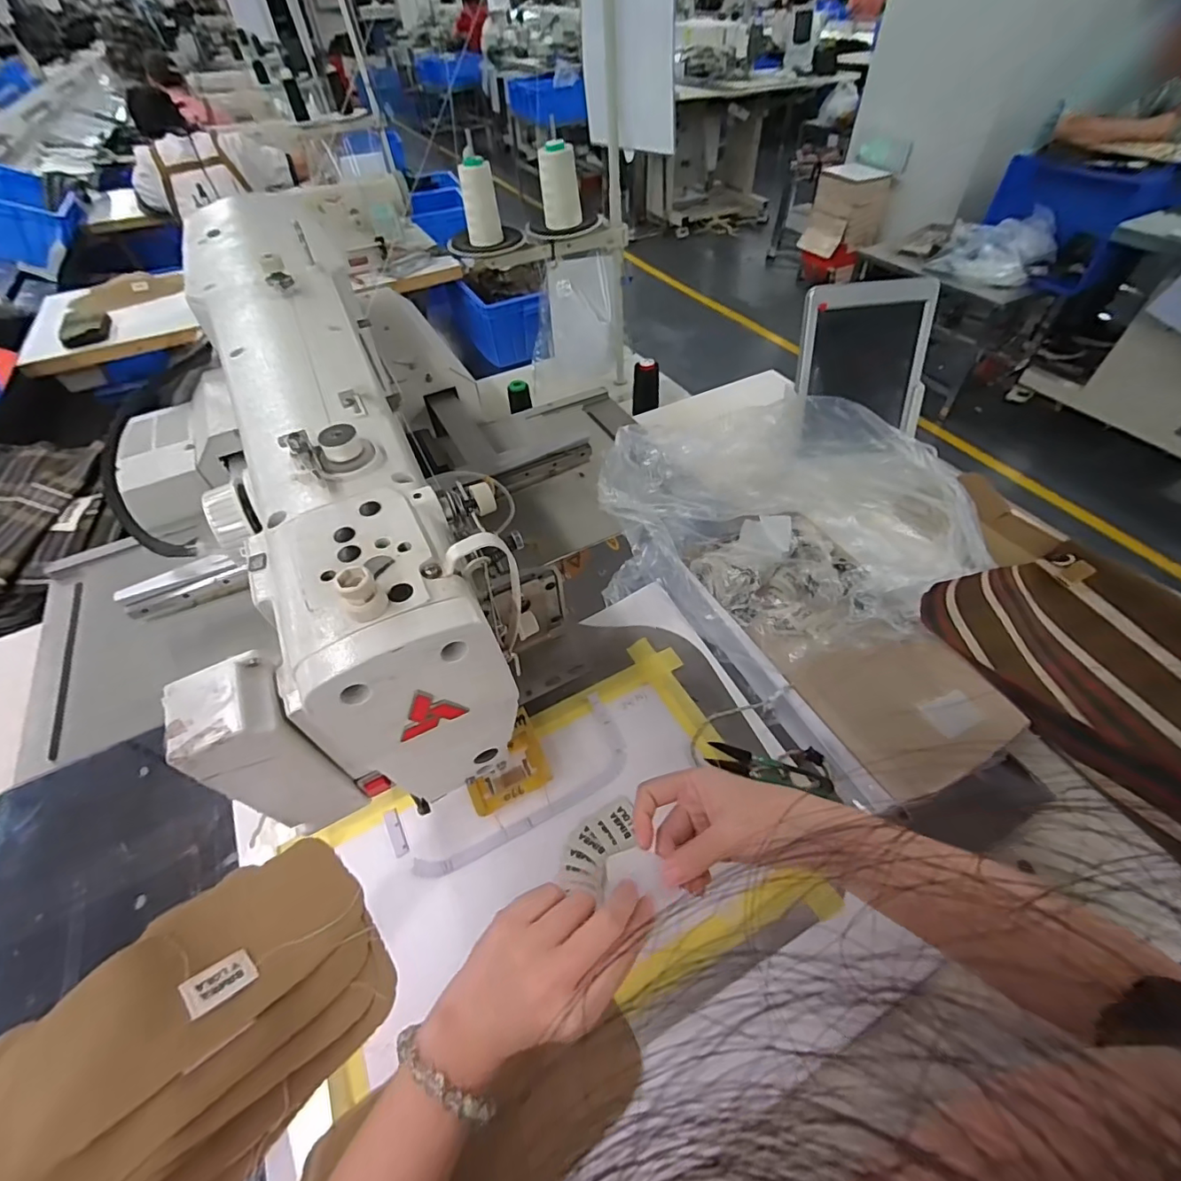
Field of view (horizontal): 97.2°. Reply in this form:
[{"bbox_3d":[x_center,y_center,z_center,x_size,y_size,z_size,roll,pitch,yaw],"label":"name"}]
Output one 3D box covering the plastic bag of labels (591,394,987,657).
[{"bbox_3d":[0.228,-0.084,0.567,0.347,0.146,0.299,31,58,25],"label":"plastic bag of labels"}]

